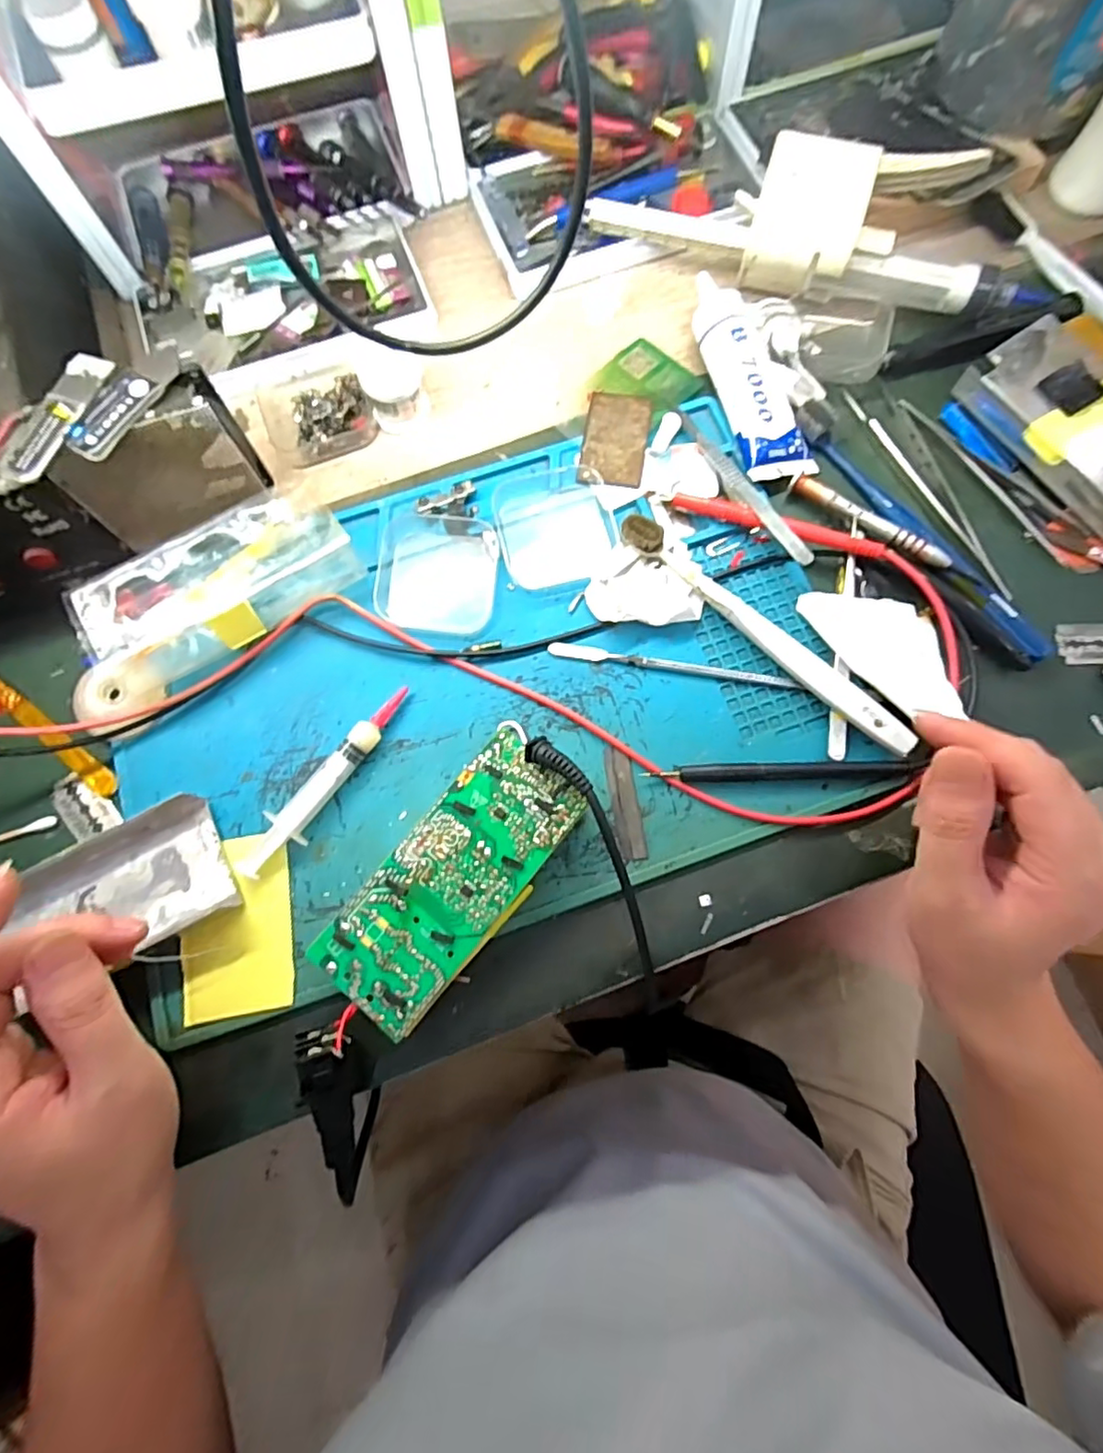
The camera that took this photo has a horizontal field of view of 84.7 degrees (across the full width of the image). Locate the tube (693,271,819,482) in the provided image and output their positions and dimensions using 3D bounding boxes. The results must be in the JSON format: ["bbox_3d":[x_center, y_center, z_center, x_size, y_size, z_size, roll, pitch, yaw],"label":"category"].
[{"bbox_3d":[0.116,-0.208,0.354,0.041,0.023,0.136,-14,75,-3],"label":"tube"}]

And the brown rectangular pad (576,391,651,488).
[{"bbox_3d":[0.037,-0.166,0.352,0.036,0.005,0.062,8,75,3],"label":"brown rectangular pad"}]

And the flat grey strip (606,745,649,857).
[{"bbox_3d":[0.037,0.038,0.301,0.013,0.004,0.055,-8,75,-1],"label":"flat grey strip"}]

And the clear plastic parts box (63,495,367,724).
[{"bbox_3d":[-0.181,-0.066,0.315,0.157,0.040,0.059,-31,77,-7],"label":"clear plastic parts box"}]

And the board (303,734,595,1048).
[{"bbox_3d":[-0.044,0.070,0.284,0.059,0.026,0.131,39,79,10],"label":"board"}]

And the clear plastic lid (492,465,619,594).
[{"bbox_3d":[0.002,-0.113,0.339,0.063,0.004,0.073,-8,75,-1],"label":"clear plastic lid"}]

